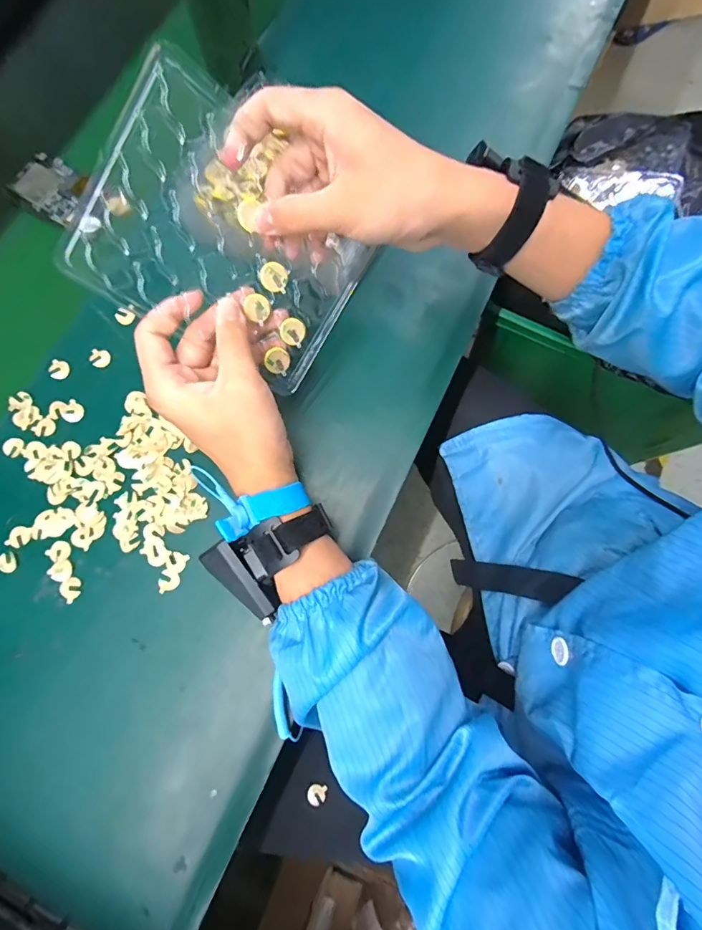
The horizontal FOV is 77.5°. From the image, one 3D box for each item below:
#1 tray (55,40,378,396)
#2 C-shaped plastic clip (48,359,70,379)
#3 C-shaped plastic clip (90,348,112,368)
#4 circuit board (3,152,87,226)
[{"bbox_3d":[-0.078,-0.149,0.301,0.175,0.010,0.141,27,97,-31],"label":"tray"},{"bbox_3d":[-0.273,-0.089,0.408,0.019,0.004,0.018,23,80,5],"label":"C-shaped plastic clip"},{"bbox_3d":[-0.235,-0.100,0.409,0.019,0.004,0.018,0,79,0],"label":"C-shaped plastic clip"},{"bbox_3d":[-0.319,-0.293,0.464,0.084,0.006,0.064,30,80,6],"label":"circuit board"}]

